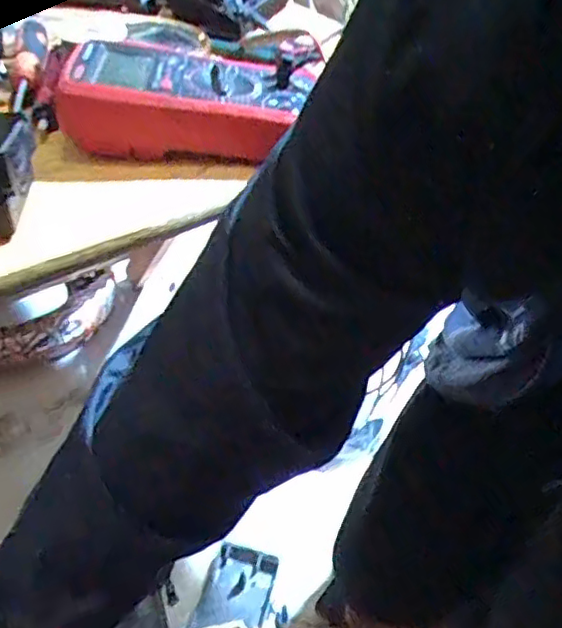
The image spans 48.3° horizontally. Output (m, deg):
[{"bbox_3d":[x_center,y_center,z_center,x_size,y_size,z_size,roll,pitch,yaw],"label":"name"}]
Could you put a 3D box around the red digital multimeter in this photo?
[{"bbox_3d":[-0.062,-0.154,0.447,0.181,0.057,0.103,-6,43,-12],"label":"red digital multimeter"}]

